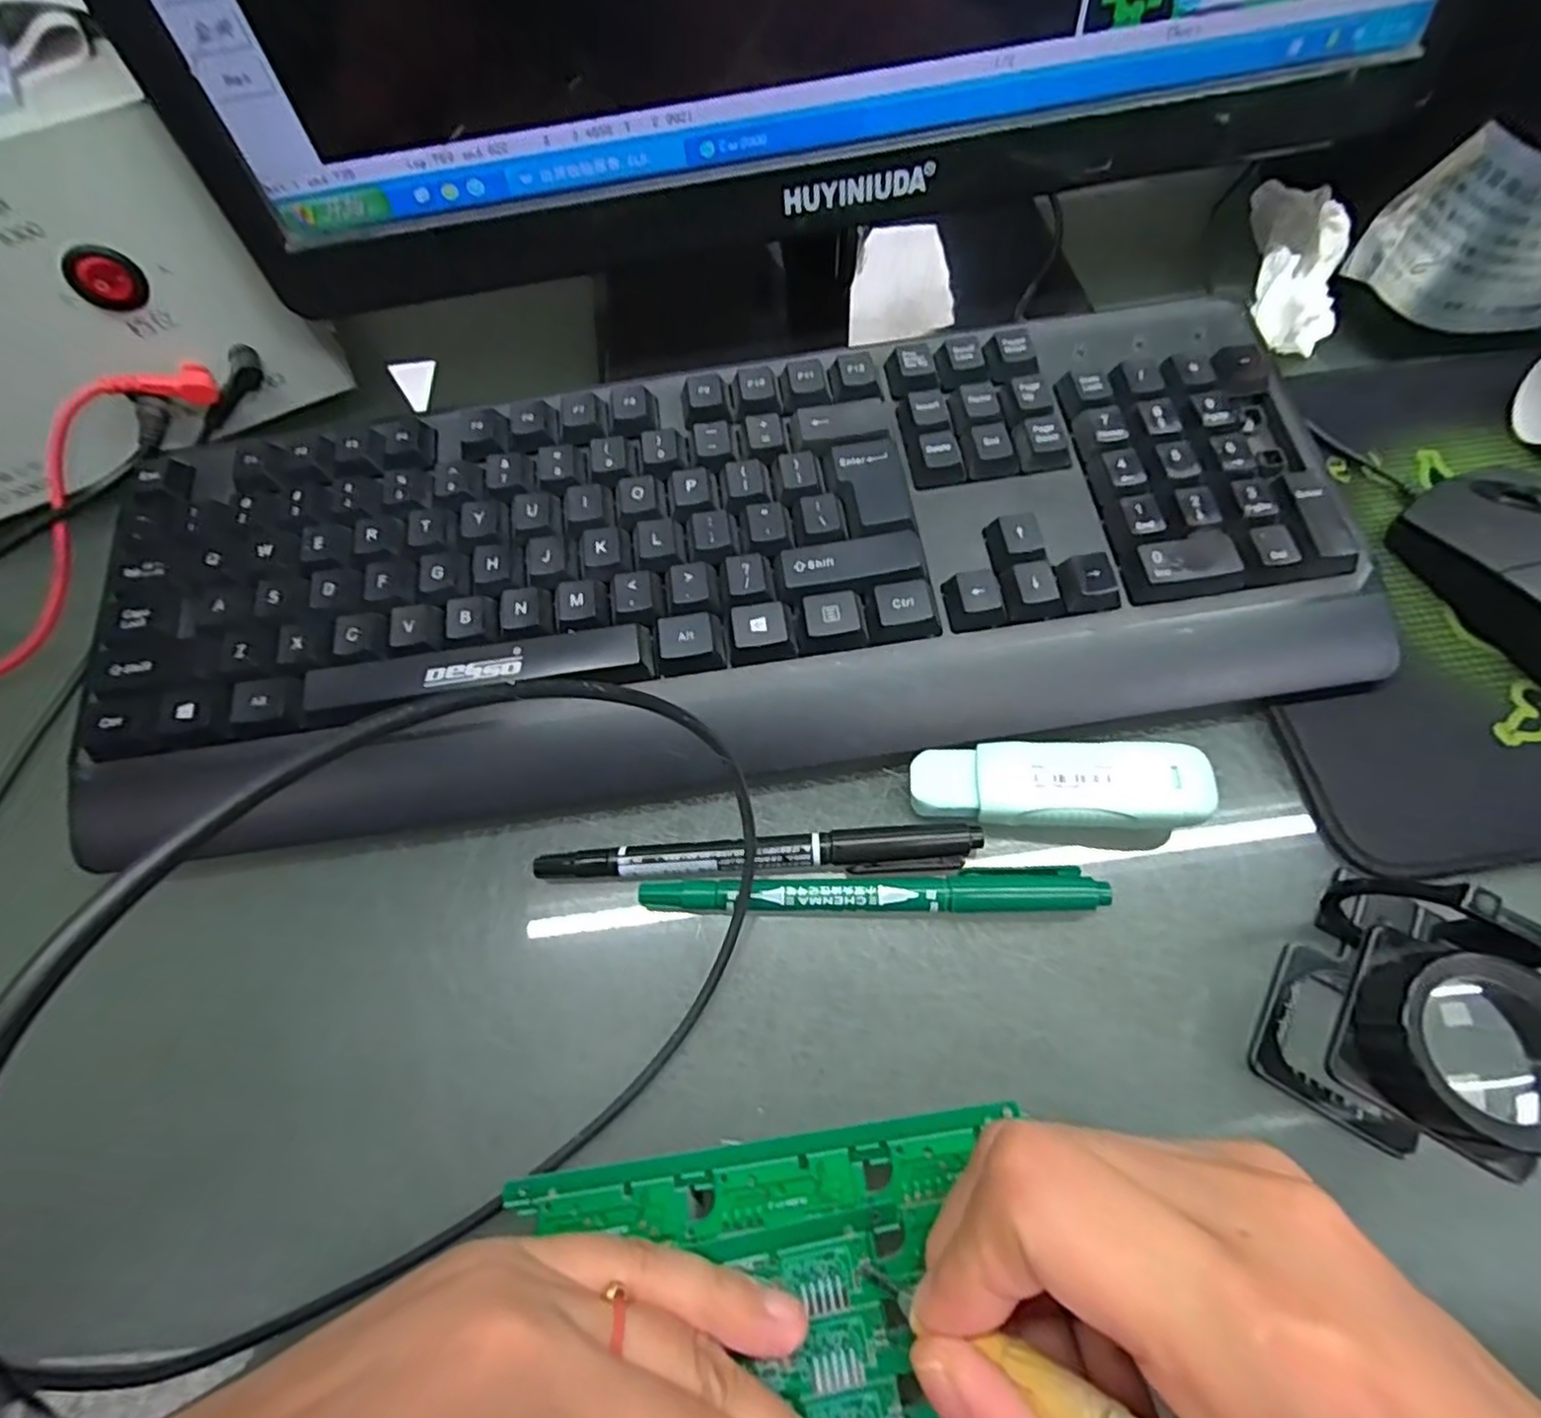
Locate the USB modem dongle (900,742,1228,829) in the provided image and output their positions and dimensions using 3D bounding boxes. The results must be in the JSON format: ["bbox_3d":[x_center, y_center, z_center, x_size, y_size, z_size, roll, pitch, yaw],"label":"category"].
[{"bbox_3d":[0.088,0.022,0.212,0.086,0.010,0.025,2,64,5],"label":"USB modem dongle"}]

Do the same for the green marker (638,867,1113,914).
[{"bbox_3d":[0.030,0.057,0.211,0.137,0.011,0.013,-3,64,3],"label":"green marker"}]

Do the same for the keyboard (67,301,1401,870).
[{"bbox_3d":[-0.018,-0.053,0.246,0.430,0.036,0.161,-7,64,0],"label":"keyboard"}]

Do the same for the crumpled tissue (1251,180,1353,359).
[{"bbox_3d":[0.233,-0.200,0.303,0.028,0.030,0.090,10,65,9],"label":"crumpled tissue"}]

